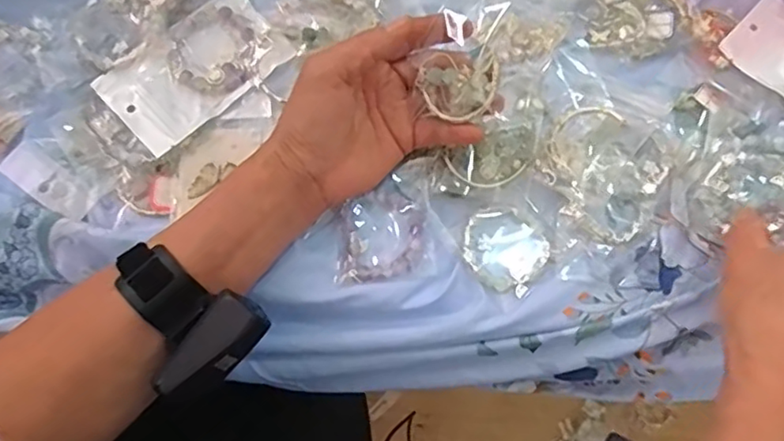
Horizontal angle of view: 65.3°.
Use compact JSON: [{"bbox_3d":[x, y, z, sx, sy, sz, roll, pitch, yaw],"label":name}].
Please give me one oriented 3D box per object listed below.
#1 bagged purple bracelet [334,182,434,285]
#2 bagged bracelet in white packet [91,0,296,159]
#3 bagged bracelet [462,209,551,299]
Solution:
[{"bbox_3d":[-0.008,0.008,0.411,0.062,0.005,0.061,-7,78,-2],"label":"bagged purple bracelet"},{"bbox_3d":[-0.139,-0.108,0.428,0.121,0.009,0.072,-42,81,-9],"label":"bagged bracelet in white packet"},{"bbox_3d":[0.075,0.020,0.411,0.055,0.004,0.049,37,80,7],"label":"bagged bracelet"}]

